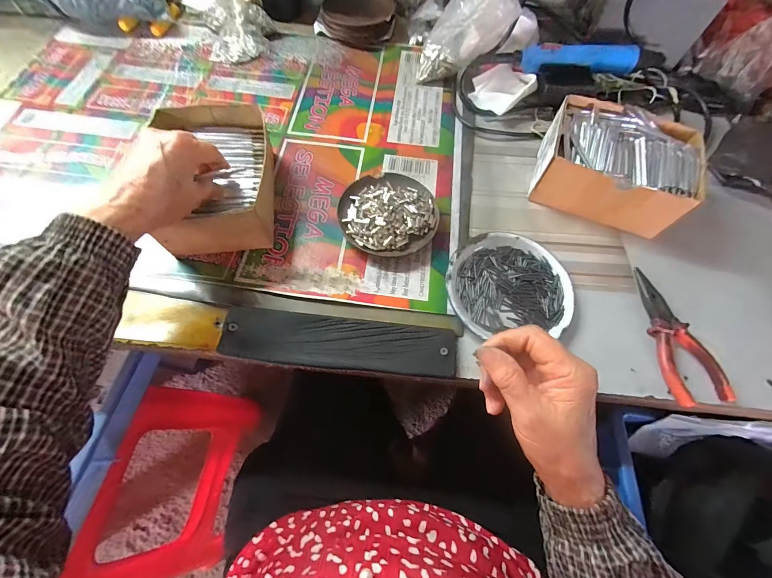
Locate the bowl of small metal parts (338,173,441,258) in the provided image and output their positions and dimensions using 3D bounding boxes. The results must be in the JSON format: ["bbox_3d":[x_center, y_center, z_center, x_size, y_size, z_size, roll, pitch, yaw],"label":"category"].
[{"bbox_3d":[0.004,-0.090,0.389,0.111,0.026,0.114,1,65,-3],"label":"bowl of small metal parts"}]

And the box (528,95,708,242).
[{"bbox_3d":[0.272,-0.149,0.407,0.165,0.070,0.130,26,67,8],"label":"box"}]

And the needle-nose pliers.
[{"bbox_3d":[0.295,0.045,0.347,0.050,0.019,0.143,-5,66,-6],"label":"needle-nose pliers"}]

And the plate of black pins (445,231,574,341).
[{"bbox_3d":[0.133,-0.007,0.365,0.132,0.014,0.116,-3,66,-5],"label":"plate of black pins"}]

